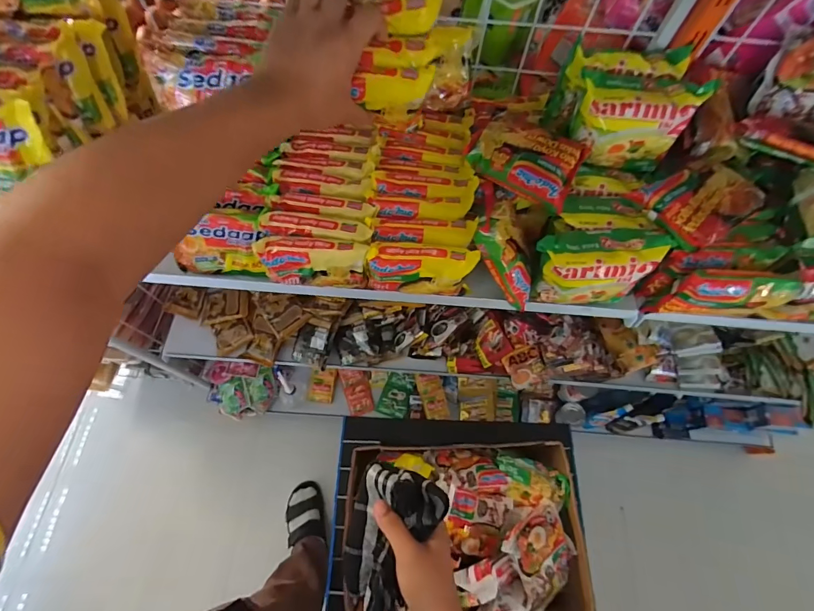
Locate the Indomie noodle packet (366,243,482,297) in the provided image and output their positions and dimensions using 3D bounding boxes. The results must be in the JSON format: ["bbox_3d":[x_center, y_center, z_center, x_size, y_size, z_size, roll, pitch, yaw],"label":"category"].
[{"bbox_3d":[0.016,-0.038,0.466,0.127,0.085,0.031,6,66,0],"label":"Indomie noodle packet"}]

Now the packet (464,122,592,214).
[{"bbox_3d":[0.148,-0.184,0.477,0.133,0.038,0.098,27,68,9],"label":"packet"}]

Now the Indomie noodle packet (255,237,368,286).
[{"bbox_3d":[-0.110,-0.051,0.463,0.124,0.069,0.030,4,66,-1],"label":"Indomie noodle packet"}]

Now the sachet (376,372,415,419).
[{"bbox_3d":[-0.033,0.279,1.202,0.092,0.010,0.140,16,83,7],"label":"sachet"}]

